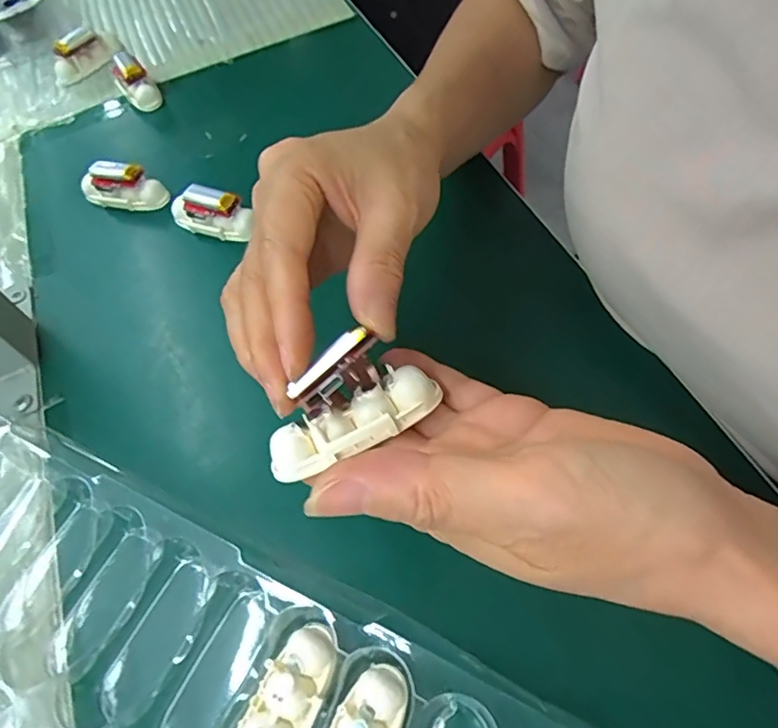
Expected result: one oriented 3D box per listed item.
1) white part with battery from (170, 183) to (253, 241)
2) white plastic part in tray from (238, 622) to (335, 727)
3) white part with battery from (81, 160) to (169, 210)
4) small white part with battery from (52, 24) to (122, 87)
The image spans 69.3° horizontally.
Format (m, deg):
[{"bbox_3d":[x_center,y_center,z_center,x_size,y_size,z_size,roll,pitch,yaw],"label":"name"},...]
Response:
[{"bbox_3d":[-0.113,-0.093,0.353,0.057,0.032,0.015,12,58,13],"label":"white part with battery"},{"bbox_3d":[-0.040,0.129,0.207,0.024,0.018,0.062,21,60,18],"label":"white plastic part in tray"},{"bbox_3d":[-0.181,-0.119,0.380,0.058,0.032,0.014,3,56,7],"label":"white part with battery"},{"bbox_3d":[-0.257,-0.268,0.476,0.024,0.022,0.068,16,59,15],"label":"small white part with battery"}]

